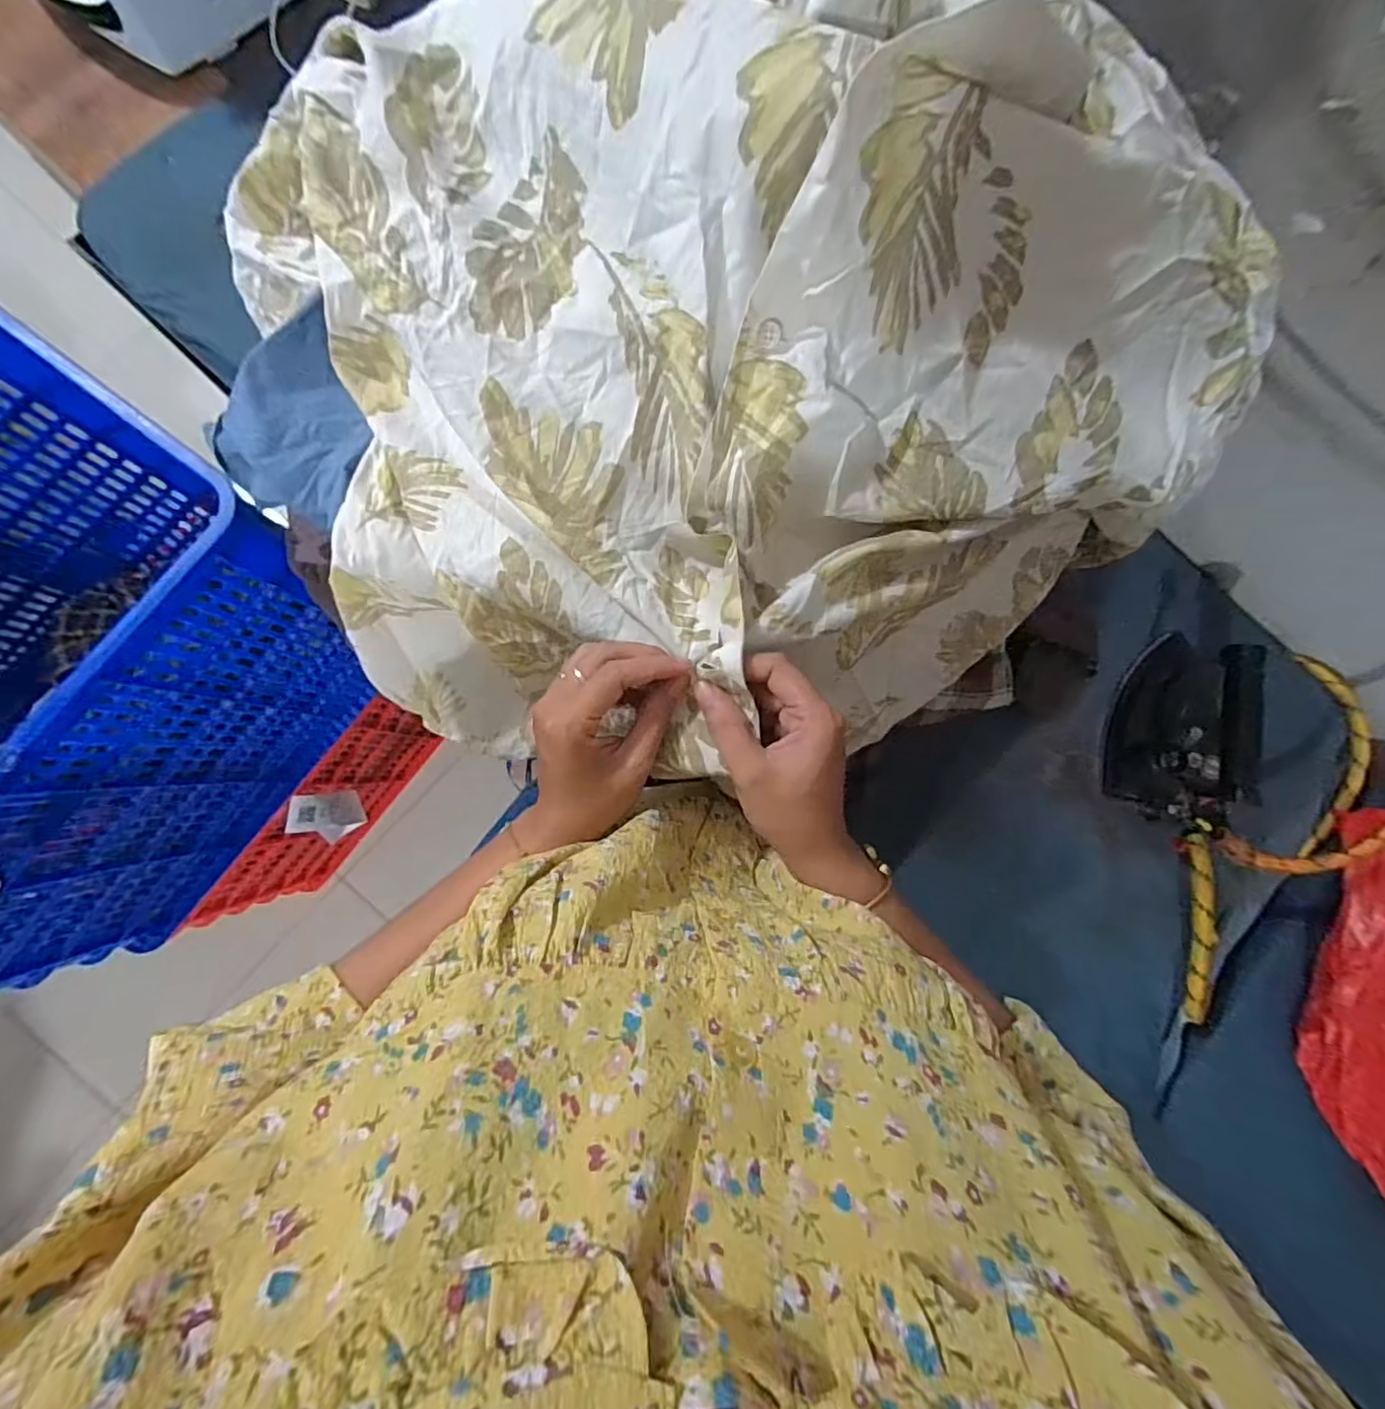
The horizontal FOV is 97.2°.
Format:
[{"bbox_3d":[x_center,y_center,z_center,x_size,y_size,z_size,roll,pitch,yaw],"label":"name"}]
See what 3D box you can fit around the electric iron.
[{"bbox_3d":[0.509,0.028,0.634,0.094,0.102,0.196,-1,84,-6],"label":"electric iron"}]

